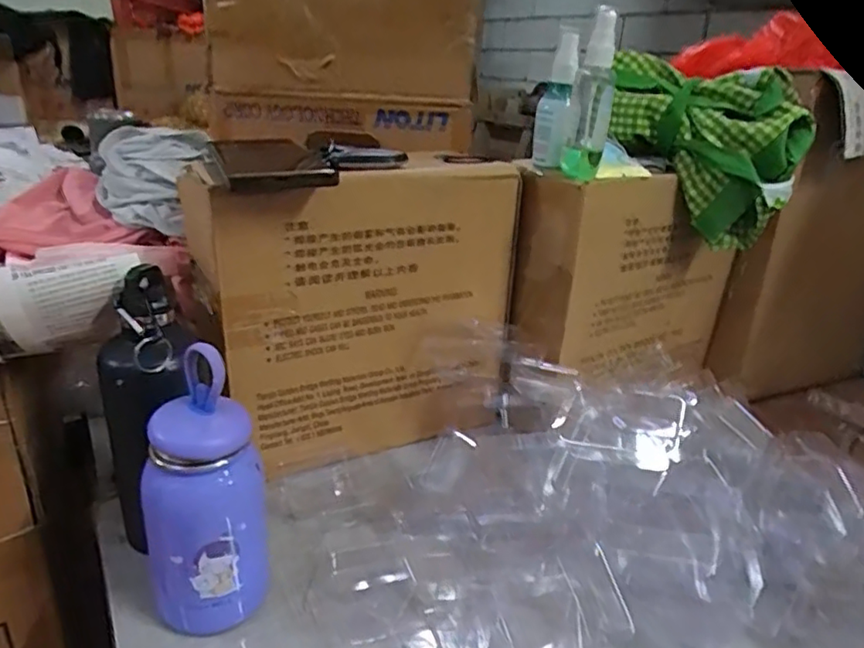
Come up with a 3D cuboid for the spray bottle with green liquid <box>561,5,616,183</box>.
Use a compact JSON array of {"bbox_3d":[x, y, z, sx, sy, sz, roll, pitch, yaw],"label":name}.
[{"bbox_3d":[0.143,-0.199,0.536,0.032,0.135,0.034,12,24,18],"label":"spray bottle with green liquid"}]

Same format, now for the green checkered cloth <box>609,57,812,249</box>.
[{"bbox_3d":[0.263,-0.171,0.604,0.183,0.154,0.083,14,25,21],"label":"green checkered cloth"}]

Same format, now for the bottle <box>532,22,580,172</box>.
[{"bbox_3d":[0.113,-0.204,0.552,0.032,0.121,0.037,8,23,9],"label":"bottle"}]

